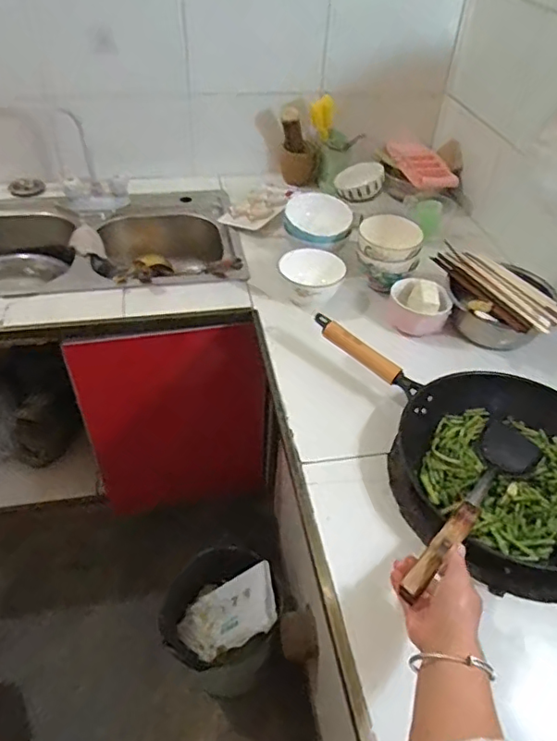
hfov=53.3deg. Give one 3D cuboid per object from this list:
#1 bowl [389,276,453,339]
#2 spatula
[{"bbox_3d":[0.263,-0.112,1.046,0.112,0.085,0.106,1,44,-1],"label":"bowl"},{"bbox_3d":[0.258,0.169,0.725,0.082,0.034,0.398,30,32,26],"label":"spatula"}]

